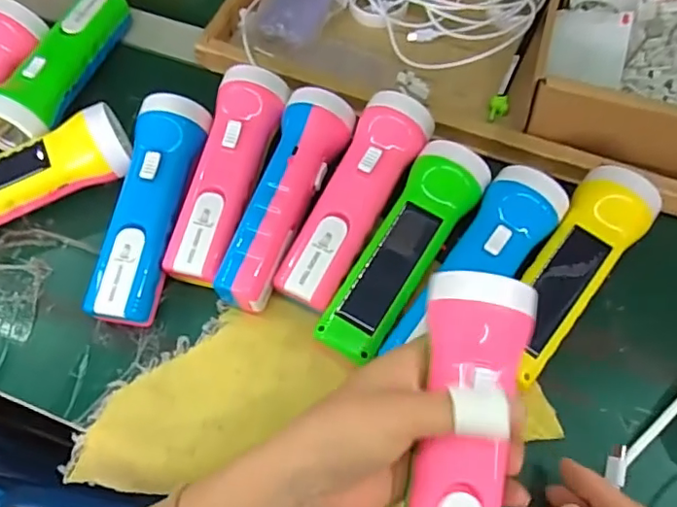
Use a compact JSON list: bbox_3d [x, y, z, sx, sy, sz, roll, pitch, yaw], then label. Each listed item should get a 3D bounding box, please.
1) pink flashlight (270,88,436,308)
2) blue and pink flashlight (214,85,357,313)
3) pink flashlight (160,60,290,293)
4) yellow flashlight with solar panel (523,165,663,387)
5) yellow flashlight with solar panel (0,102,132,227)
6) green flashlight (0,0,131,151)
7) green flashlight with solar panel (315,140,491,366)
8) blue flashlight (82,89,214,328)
[{"bbox_3d":[0.013,-0.035,0.395,0.050,0.044,0.165,23,65,11],"label":"pink flashlight"},{"bbox_3d":[-0.035,-0.038,0.395,0.049,0.045,0.167,16,64,8],"label":"blue and pink flashlight"},{"bbox_3d":[-0.082,-0.057,0.408,0.049,0.041,0.168,15,64,7],"label":"pink flashlight"},{"bbox_3d":[0.148,0.011,0.372,0.051,0.045,0.161,38,69,17],"label":"yellow flashlight with solar panel"},{"bbox_3d":[-0.229,-0.051,0.404,0.162,0.050,0.048,-24,65,-12],"label":"yellow flashlight with solar panel"},{"bbox_3d":[-0.220,-0.151,0.453,0.050,0.040,0.161,16,64,8],"label":"green flashlight"},{"bbox_3d":[0.042,-0.002,0.380,0.050,0.043,0.163,31,67,14],"label":"green flashlight with solar panel"},{"bbox_3d":[-0.134,-0.032,0.397,0.050,0.045,0.165,12,63,5],"label":"blue flashlight"}]

